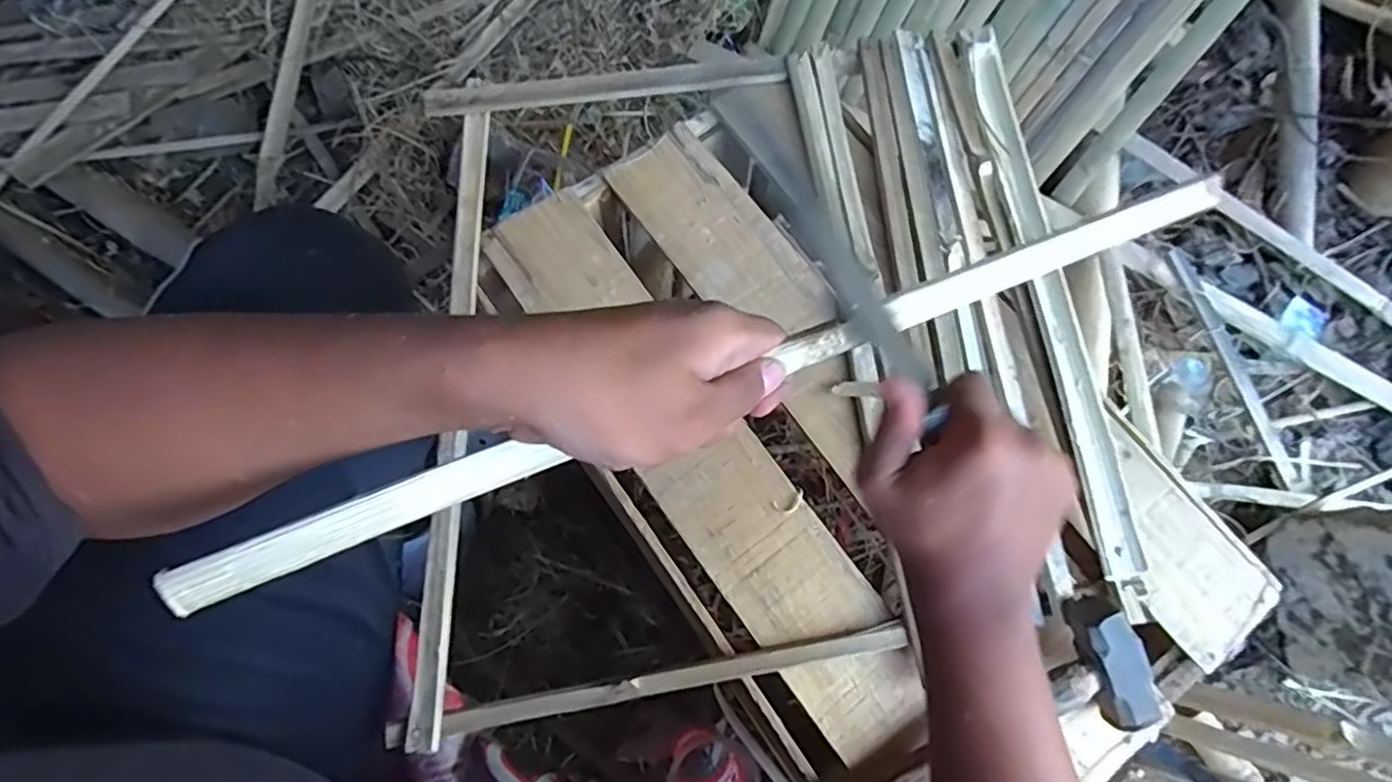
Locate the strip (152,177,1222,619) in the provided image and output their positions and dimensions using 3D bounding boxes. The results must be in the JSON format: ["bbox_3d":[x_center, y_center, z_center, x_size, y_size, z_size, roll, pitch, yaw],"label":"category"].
[{"bbox_3d":[0.037,-0.015,0.320,0.522,0.013,0.018,-21,80,-12],"label":"strip"}]

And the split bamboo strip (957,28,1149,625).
[{"bbox_3d":[0.282,-0.086,0.558,0.039,0.014,0.504,-6,71,-2],"label":"split bamboo strip"}]

